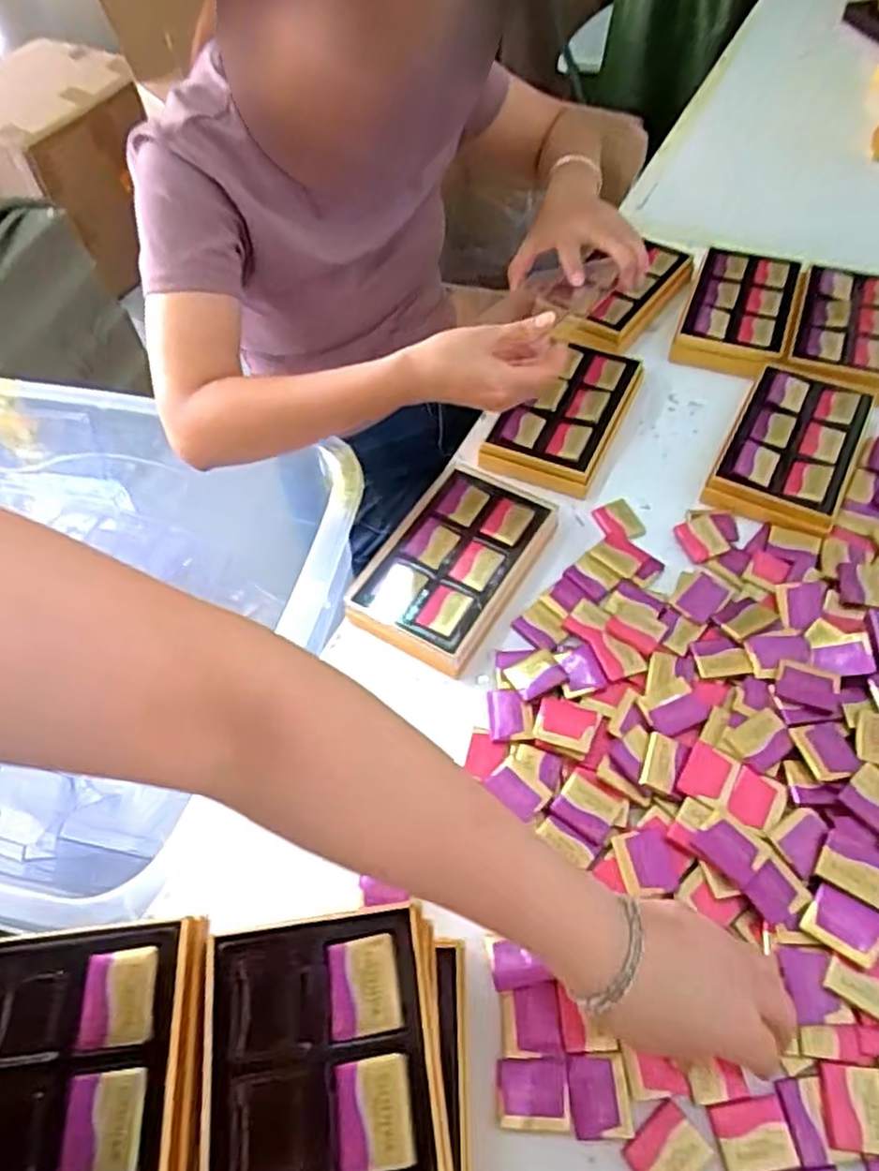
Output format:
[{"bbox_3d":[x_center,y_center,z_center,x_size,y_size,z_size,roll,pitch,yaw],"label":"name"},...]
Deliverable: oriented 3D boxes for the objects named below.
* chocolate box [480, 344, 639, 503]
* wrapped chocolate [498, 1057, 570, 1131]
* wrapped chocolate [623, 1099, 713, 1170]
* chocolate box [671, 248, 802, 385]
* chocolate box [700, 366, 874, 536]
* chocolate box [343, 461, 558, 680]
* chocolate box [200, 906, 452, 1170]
[{"bbox_3d":[0.119,-0.160,0.660,0.100,0.032,0.161,22,61,17],"label":"chocolate box"},{"bbox_3d":[0.052,0.284,0.396,0.038,0.004,0.033,1,57,4],"label":"wrapped chocolate"},{"bbox_3d":[0.122,0.305,0.379,0.037,0.004,0.033,-37,62,-19],"label":"wrapped chocolate"},{"bbox_3d":[0.302,-0.278,0.719,0.096,0.034,0.166,18,60,15],"label":"chocolate box"},{"bbox_3d":[0.311,-0.125,0.625,0.099,0.027,0.168,25,62,18],"label":"chocolate box"},{"bbox_3d":[0.013,-0.022,0.579,0.109,0.032,0.183,27,62,19],"label":"chocolate box"},{"bbox_3d":[-0.050,0.233,0.305,0.104,0.016,0.160,-8,57,-2],"label":"chocolate box"}]

